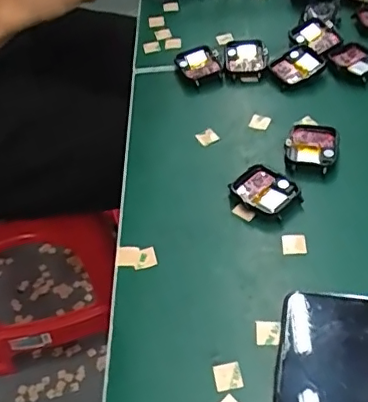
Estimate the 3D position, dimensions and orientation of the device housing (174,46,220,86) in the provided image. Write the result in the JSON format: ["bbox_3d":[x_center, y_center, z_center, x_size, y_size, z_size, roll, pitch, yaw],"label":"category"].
[{"bbox_3d":[0.014,-0.123,0.504,0.037,0.011,0.043,-20,51,-12],"label":"device housing"}]

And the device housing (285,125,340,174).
[{"bbox_3d":[0.097,-0.040,0.423,0.038,0.012,0.038,12,51,15],"label":"device housing"}]

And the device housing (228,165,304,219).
[{"bbox_3d":[0.059,-0.007,0.400,0.037,0.010,0.045,-35,55,-23],"label":"device housing"}]

